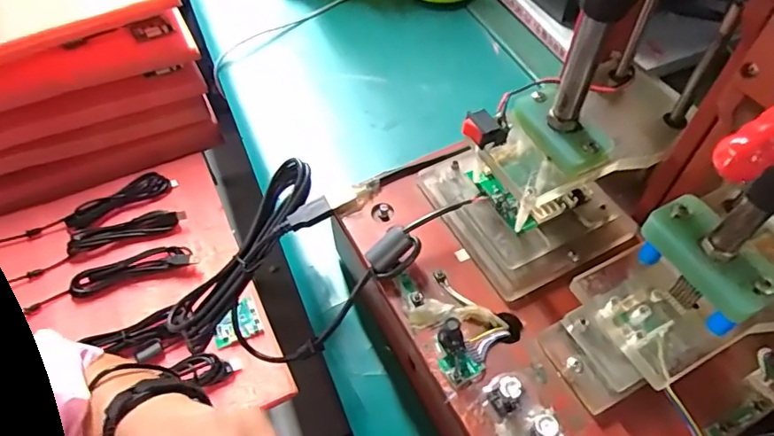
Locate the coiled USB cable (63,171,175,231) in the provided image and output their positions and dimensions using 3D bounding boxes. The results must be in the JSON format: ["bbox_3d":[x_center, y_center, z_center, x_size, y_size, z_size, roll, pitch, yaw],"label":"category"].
[{"bbox_3d":[-0.392,-0.026,0.762,0.153,0.024,0.035,-31,58,-20],"label":"coiled USB cable"}]

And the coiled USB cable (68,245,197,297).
[{"bbox_3d":[-0.346,0.066,0.695,0.164,0.018,0.035,-15,54,-10],"label":"coiled USB cable"}]

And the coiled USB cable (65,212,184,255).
[{"bbox_3d":[-0.369,0.017,0.733,0.159,0.019,0.027,-17,55,-11],"label":"coiled USB cable"}]

